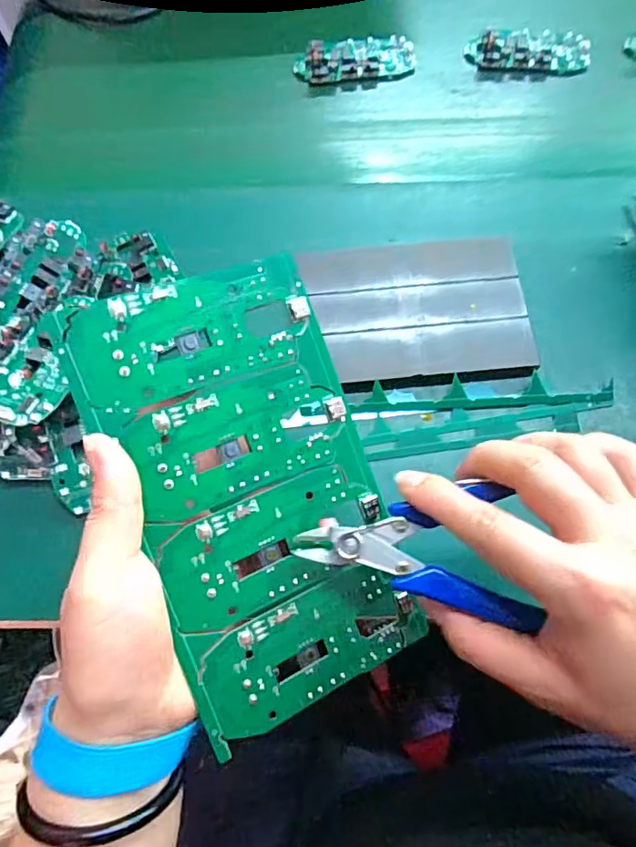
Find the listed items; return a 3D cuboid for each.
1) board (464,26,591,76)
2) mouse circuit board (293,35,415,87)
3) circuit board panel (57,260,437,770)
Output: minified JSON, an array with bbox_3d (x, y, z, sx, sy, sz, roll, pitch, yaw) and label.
[{"bbox_3d":[0.172,-0.307,0.453,0.097,0.012,0.041,4,67,3],"label":"board"},{"bbox_3d":[0.031,-0.301,0.457,0.098,0.010,0.042,-7,67,-1],"label":"mouse circuit board"},{"bbox_3d":[-0.026,0.029,0.238,0.105,0.004,0.188,-22,94,-23],"label":"circuit board panel"}]

